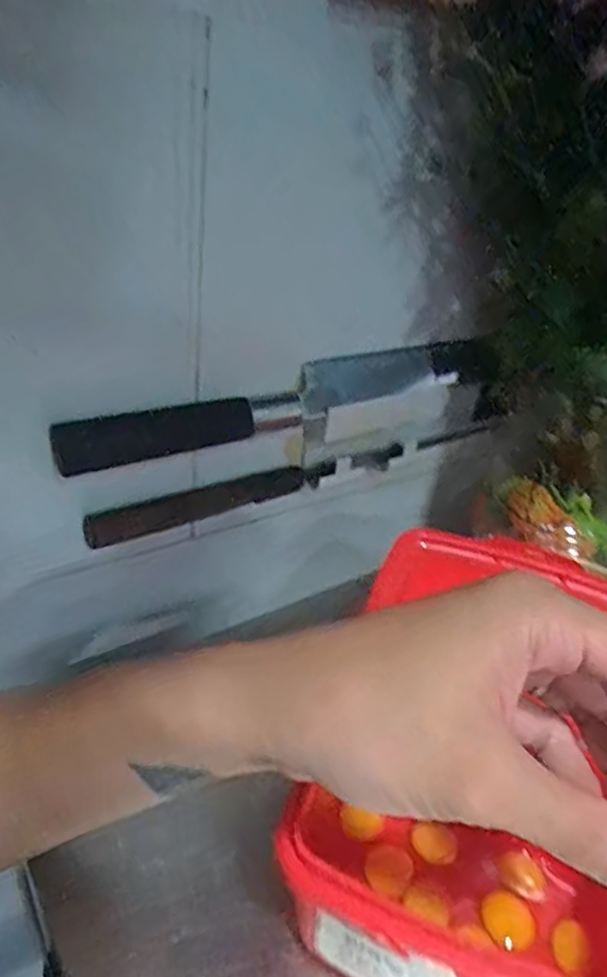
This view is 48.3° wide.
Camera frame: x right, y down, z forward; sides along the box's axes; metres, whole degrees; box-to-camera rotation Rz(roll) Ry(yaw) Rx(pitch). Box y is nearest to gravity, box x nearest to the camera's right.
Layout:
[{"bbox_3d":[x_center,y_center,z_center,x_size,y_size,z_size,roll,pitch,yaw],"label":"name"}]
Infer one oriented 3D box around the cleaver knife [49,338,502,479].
[{"bbox_3d":[-0.001,-0.044,0.420,0.292,0.070,0.018,-14,40,-27],"label":"cleaver knife"}]

